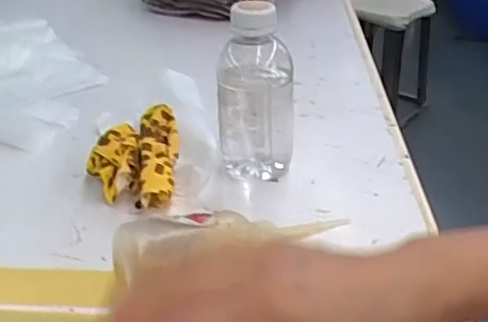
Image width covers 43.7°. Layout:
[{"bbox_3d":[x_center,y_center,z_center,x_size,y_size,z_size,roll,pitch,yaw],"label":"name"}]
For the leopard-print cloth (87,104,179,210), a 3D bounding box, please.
[{"bbox_3d":[-0.100,0.000,0.555,0.084,0.049,0.113,-5,29,-8],"label":"leopard-print cloth"}]

